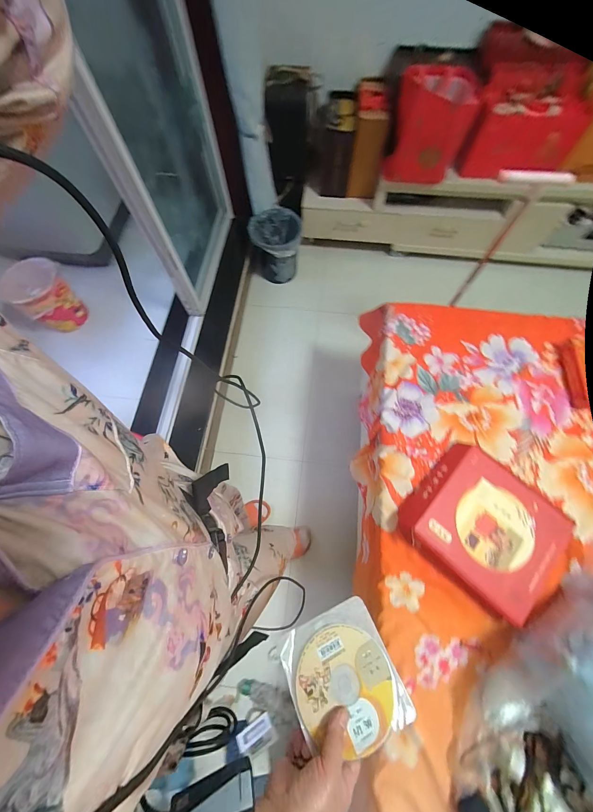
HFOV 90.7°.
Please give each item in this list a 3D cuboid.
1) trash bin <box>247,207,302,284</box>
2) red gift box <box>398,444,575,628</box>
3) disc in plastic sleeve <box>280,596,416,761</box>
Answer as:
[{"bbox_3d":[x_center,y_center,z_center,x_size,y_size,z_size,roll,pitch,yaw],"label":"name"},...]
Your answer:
[{"bbox_3d":[-0.115,-0.841,1.575,0.272,0.267,0.260,2,70,0],"label":"trash bin"},{"bbox_3d":[0.434,0.269,0.674,0.304,0.057,0.291,41,74,13],"label":"red gift box"},{"bbox_3d":[0.058,0.328,0.356,0.124,0.009,0.129,-19,53,-15],"label":"disc in plastic sleeve"}]

